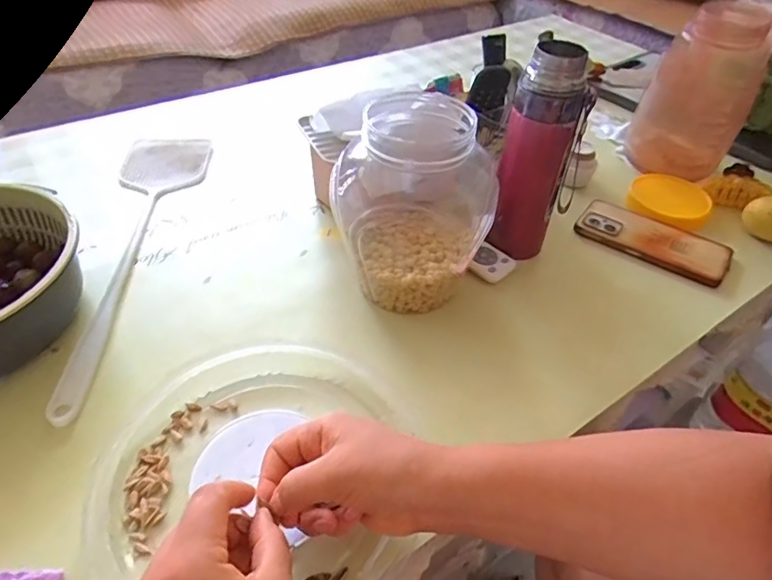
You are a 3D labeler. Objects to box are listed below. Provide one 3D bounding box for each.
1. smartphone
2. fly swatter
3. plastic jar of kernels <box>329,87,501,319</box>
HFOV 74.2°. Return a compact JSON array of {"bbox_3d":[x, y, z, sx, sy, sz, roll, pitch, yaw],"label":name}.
[{"bbox_3d":[0.310,-0.058,0.597,0.162,0.016,0.075,28,49,24],"label":"smartphone"},{"bbox_3d":[-0.276,-0.060,0.571,0.099,0.015,0.457,-2,44,-6],"label":"fly swatter"},{"bbox_3d":[0.028,-0.074,0.482,0.137,0.179,0.118,10,44,6],"label":"plastic jar of kernels"}]

